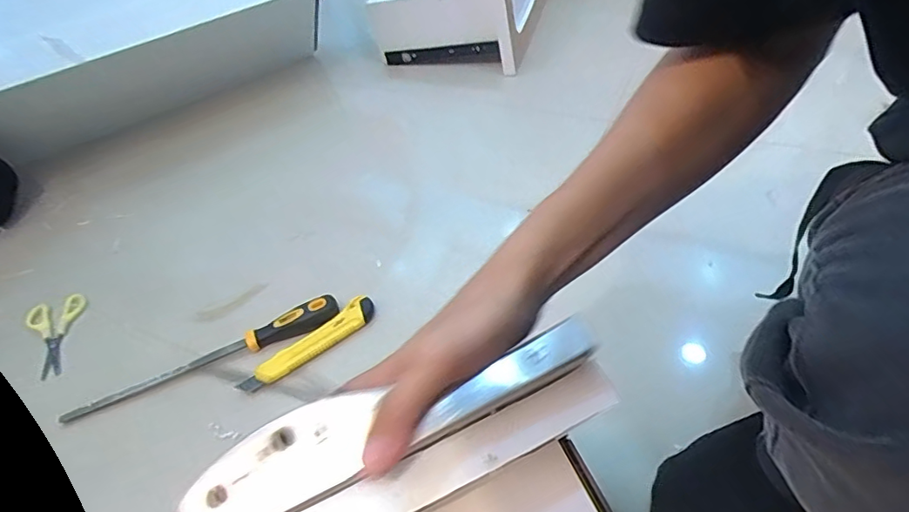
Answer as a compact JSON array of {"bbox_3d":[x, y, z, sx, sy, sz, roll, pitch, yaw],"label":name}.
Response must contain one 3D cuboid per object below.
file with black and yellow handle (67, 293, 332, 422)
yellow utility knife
[{"bbox_3d":[-0.270,0.108,0.573,0.292,0.025,0.023,-22,46,-12],"label":"file with black and yellow handle"},{"bbox_3d":[-0.159,0.096,0.579,0.162,0.013,0.032,-33,50,-22],"label":"yellow utility knife"}]

